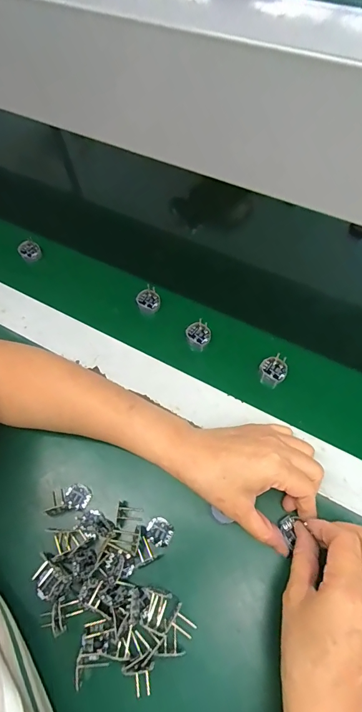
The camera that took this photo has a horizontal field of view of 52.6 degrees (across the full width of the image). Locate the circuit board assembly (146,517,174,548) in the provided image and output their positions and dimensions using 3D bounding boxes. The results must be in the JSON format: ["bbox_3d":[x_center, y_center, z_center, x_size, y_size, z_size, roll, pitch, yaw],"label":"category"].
[{"bbox_3d":[-0.020,0.161,0.335,0.024,0.004,0.023,-1,63,3],"label":"circuit board assembly"}]

